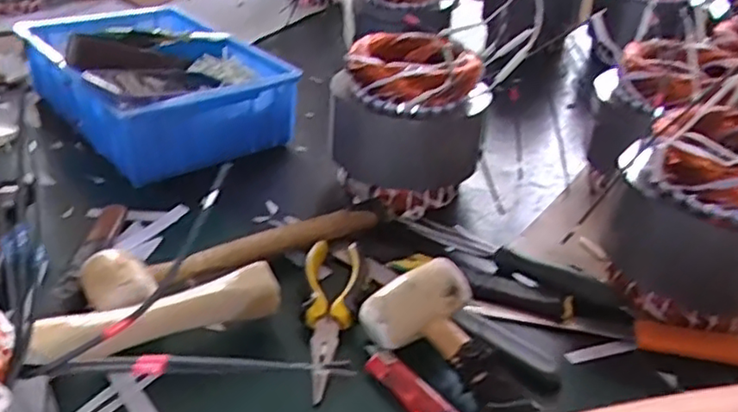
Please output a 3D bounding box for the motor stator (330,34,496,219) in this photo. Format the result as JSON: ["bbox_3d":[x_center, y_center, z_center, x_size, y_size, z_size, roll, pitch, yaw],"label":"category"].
[{"bbox_3d":[0.035,-0.089,0.651,0.128,0.134,0.128,3,35,-2],"label":"motor stator"}]

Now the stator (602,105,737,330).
[{"bbox_3d":[0.269,0.008,0.511,0.144,0.143,0.135,31,42,32],"label":"stator"}]

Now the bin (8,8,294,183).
[{"bbox_3d":[-0.246,-0.151,0.751,0.209,0.082,0.298,-24,44,-35],"label":"bin"}]

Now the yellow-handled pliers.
[{"bbox_3d":[-0.028,0.079,0.487,0.043,0.021,0.154,3,35,-3],"label":"yellow-handled pliers"}]

